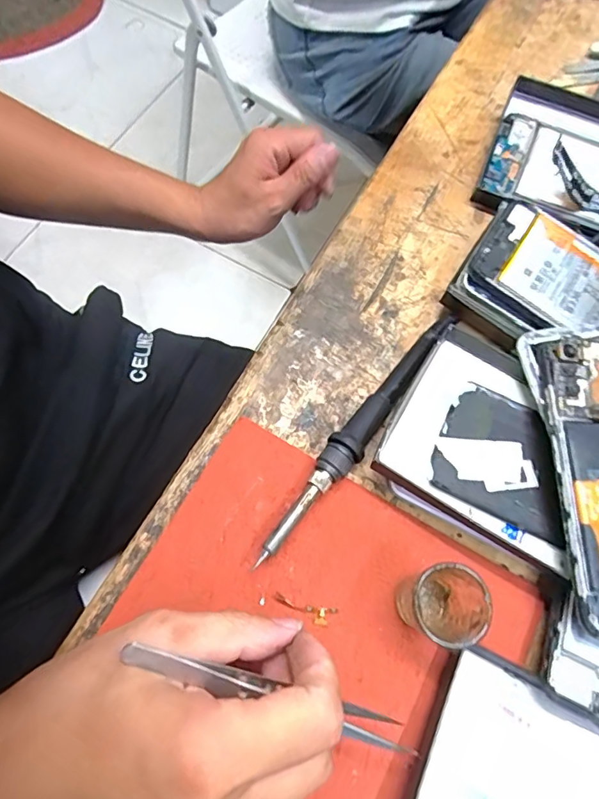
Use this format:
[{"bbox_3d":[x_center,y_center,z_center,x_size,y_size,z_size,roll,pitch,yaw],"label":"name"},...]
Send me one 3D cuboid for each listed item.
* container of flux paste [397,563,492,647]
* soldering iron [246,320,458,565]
[{"bbox_3d":[0.070,0.101,0.248,0.036,0.046,0.035,2,69,-4],"label":"container of flux paste"},{"bbox_3d":[0.038,0.017,0.296,0.018,0.020,0.188,38,74,15],"label":"soldering iron"}]

